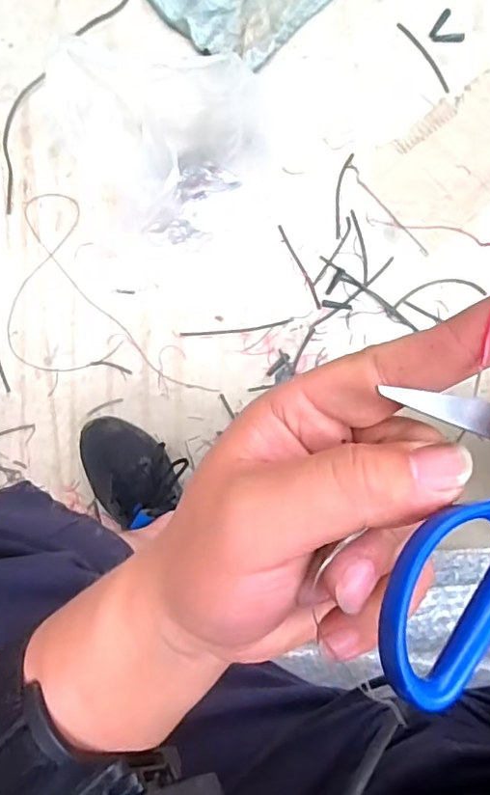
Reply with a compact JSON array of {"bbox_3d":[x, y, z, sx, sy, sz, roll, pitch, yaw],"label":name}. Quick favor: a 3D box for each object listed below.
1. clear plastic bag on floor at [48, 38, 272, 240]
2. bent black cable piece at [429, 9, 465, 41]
[{"bbox_3d":[-0.079,-0.290,0.644,0.213,0.200,0.188,-3,89,4],"label":"clear plastic bag on floor"},{"bbox_3d":[0.262,-0.480,0.717,0.039,0.005,0.046,-29,87,3],"label":"bent black cable piece"}]

